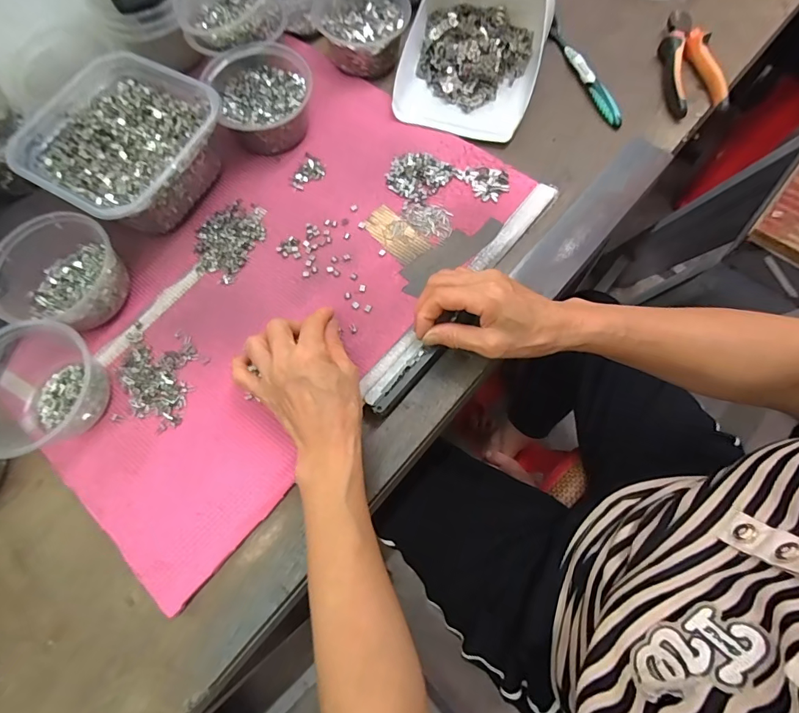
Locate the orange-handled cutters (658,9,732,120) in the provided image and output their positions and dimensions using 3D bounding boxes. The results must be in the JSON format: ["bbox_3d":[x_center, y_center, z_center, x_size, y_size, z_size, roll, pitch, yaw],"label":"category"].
[{"bbox_3d":[0.334,-0.334,0.489,0.060,0.026,0.152,4,71,6],"label":"orange-handled cutters"}]

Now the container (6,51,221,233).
[{"bbox_3d":[-0.287,-0.217,0.451,0.182,0.070,0.168,27,75,11],"label":"container"}]

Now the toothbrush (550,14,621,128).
[{"bbox_3d":[0.218,-0.336,0.501,0.015,0.015,0.168,-20,70,-3],"label":"toothbrush"}]

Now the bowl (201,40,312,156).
[{"bbox_3d":[-0.148,-0.285,0.473,0.106,0.059,0.118,-26,73,-5],"label":"bowl"}]

